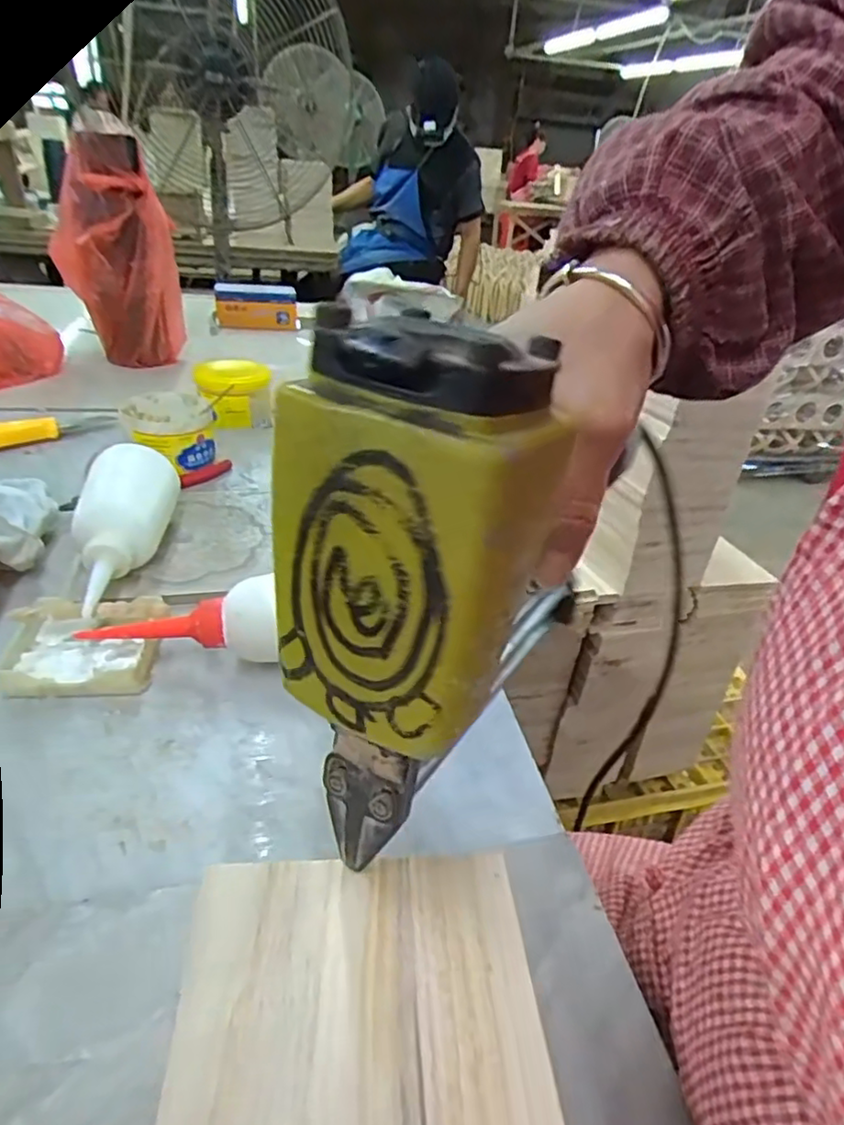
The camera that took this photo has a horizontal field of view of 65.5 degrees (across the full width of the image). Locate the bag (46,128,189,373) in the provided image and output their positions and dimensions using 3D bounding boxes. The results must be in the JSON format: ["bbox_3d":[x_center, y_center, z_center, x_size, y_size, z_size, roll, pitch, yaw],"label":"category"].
[{"bbox_3d":[-0.377,-0.379,0.810,0.124,0.238,0.098,-24,48,-21],"label":"bag"}]

